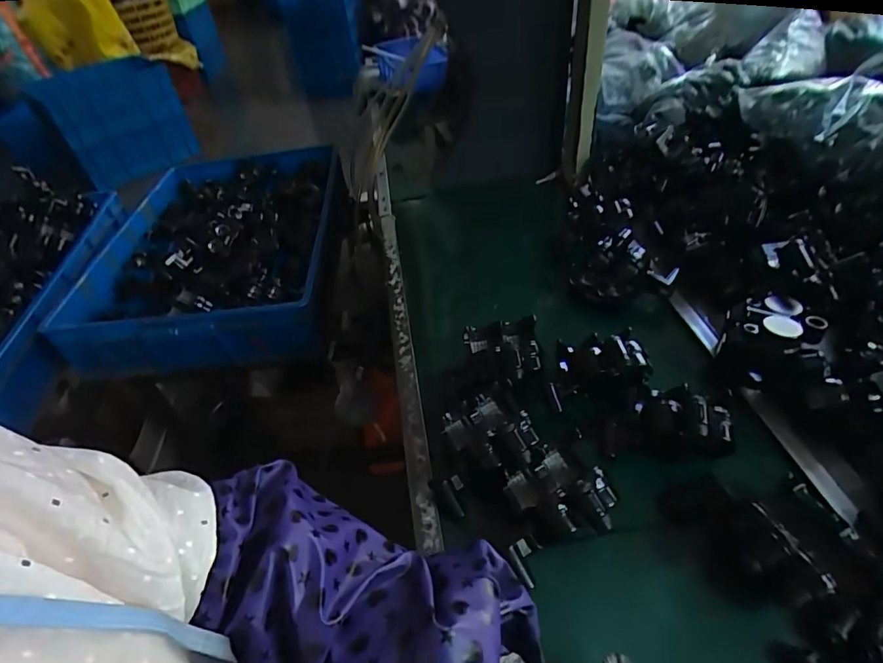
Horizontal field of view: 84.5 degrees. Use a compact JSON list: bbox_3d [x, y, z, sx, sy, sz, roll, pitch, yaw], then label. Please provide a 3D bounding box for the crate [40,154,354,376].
[{"bbox_3d":[-0.429,-0.195,0.979,0.423,0.114,0.610,-6,44,0],"label":"crate"}]

